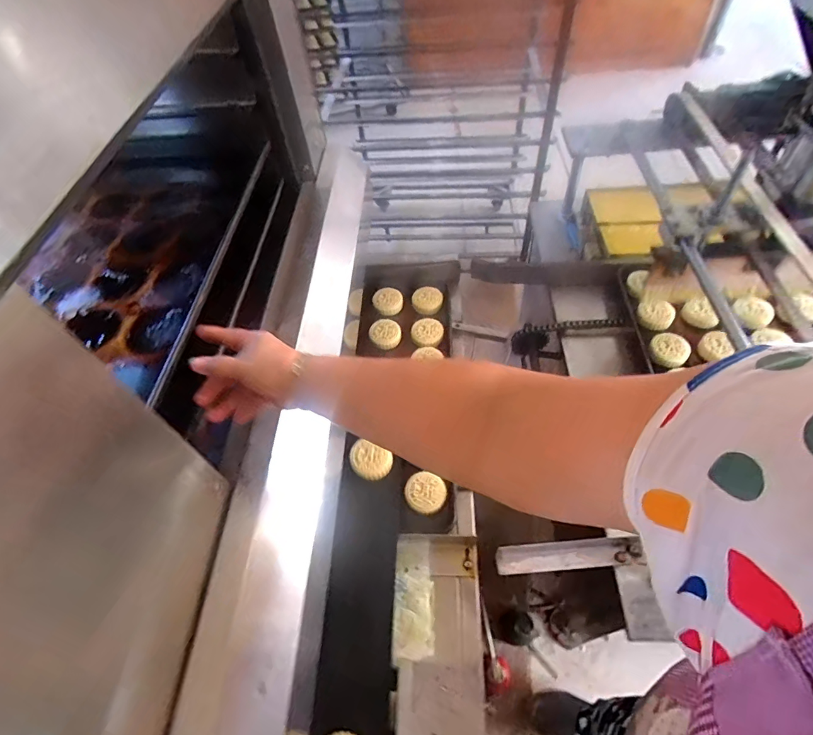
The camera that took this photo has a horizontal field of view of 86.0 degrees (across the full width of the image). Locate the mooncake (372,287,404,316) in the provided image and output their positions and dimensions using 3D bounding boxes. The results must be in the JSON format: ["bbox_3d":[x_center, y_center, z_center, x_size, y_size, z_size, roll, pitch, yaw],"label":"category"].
[{"bbox_3d":[-0.042,-0.158,1.033,0.068,0.022,0.073,-2,54,3],"label":"mooncake"}]

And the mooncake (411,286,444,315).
[{"bbox_3d":[0.052,-0.162,1.042,0.072,0.016,0.072,26,83,6],"label":"mooncake"}]

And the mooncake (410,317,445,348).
[{"bbox_3d":[0.047,-0.079,0.972,0.075,0.021,0.068,34,64,25],"label":"mooncake"}]

